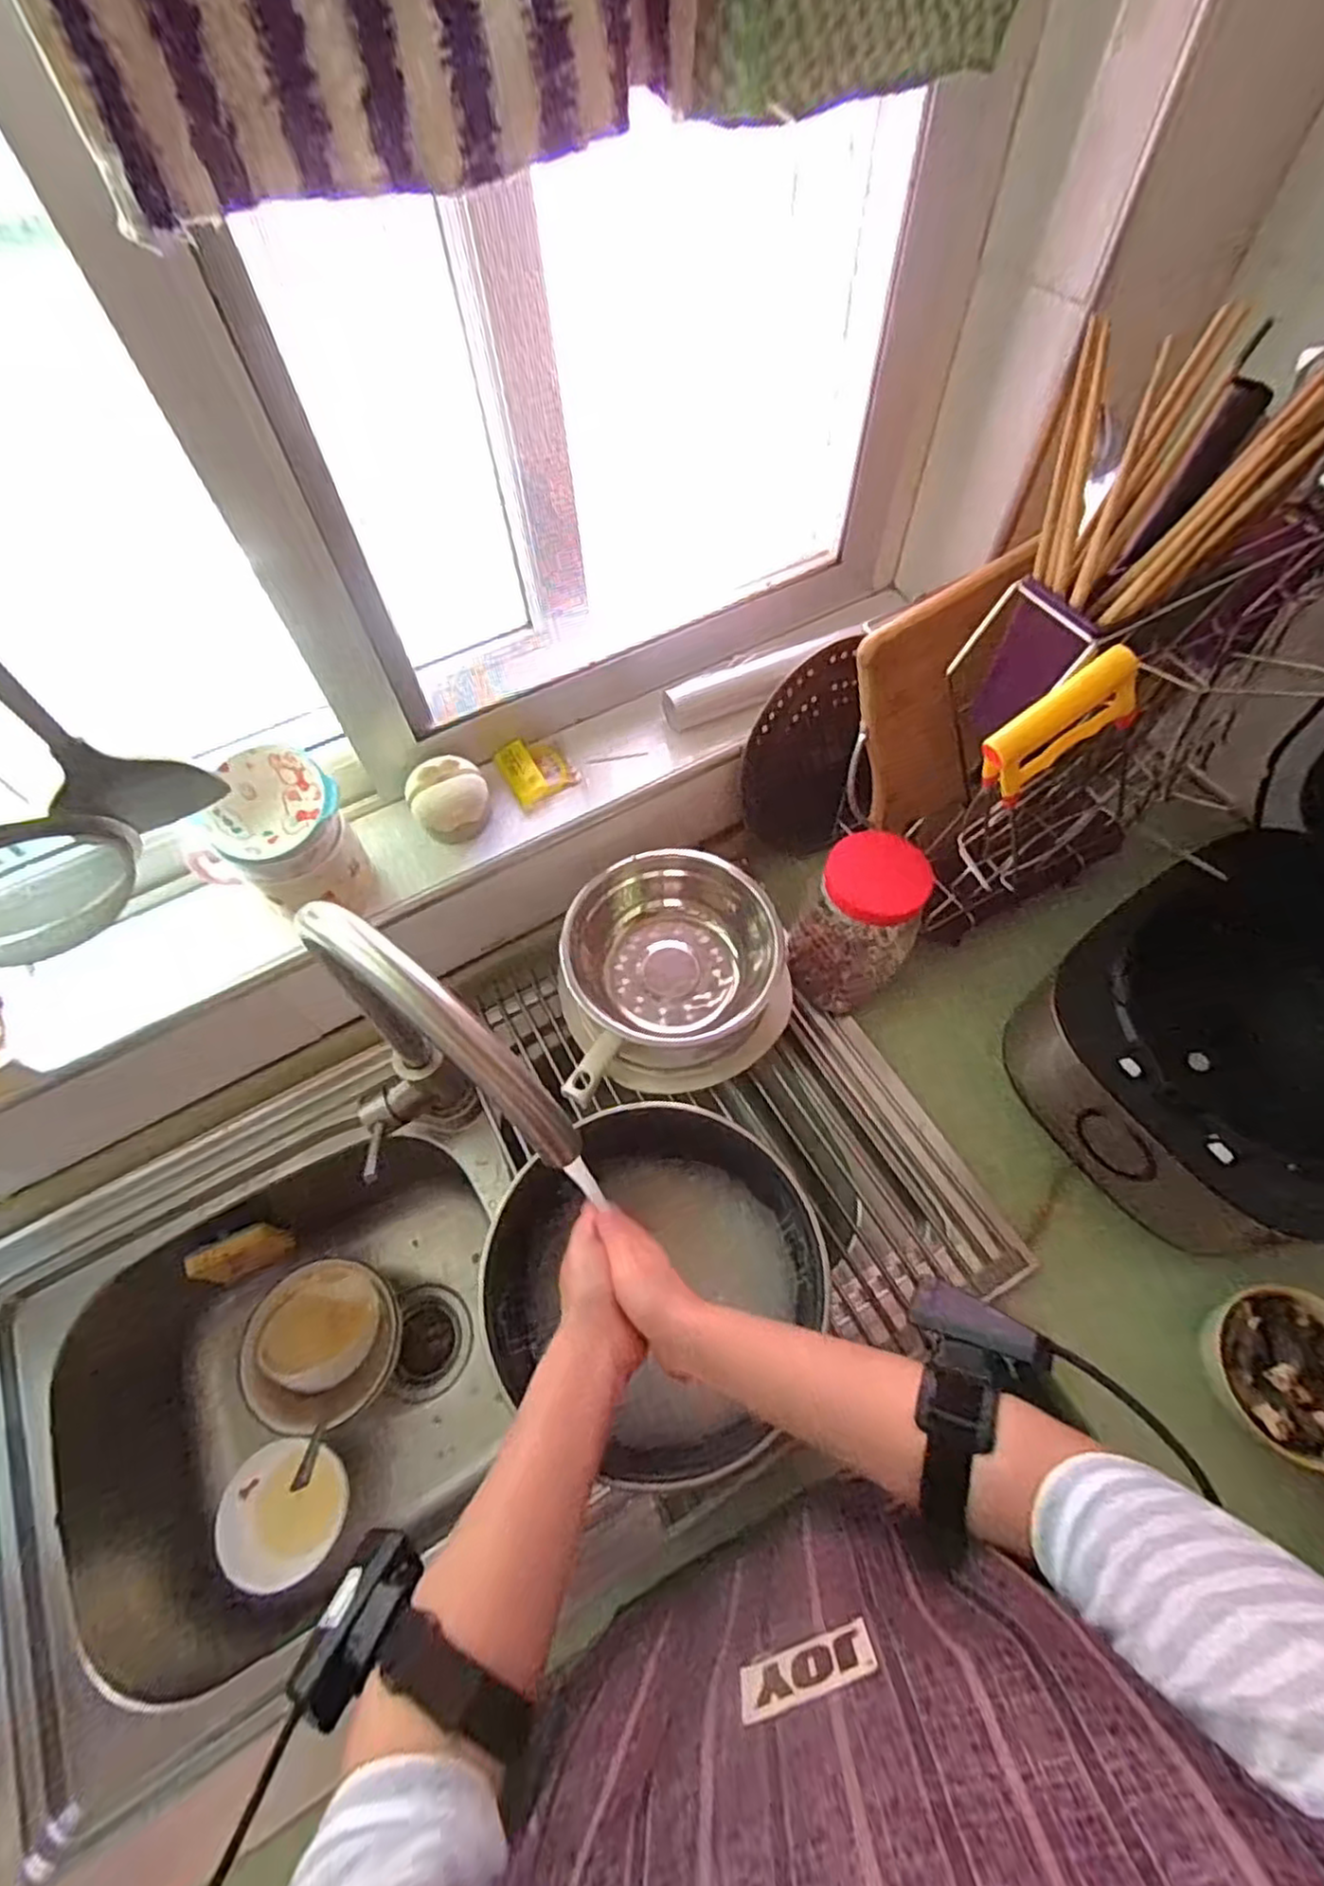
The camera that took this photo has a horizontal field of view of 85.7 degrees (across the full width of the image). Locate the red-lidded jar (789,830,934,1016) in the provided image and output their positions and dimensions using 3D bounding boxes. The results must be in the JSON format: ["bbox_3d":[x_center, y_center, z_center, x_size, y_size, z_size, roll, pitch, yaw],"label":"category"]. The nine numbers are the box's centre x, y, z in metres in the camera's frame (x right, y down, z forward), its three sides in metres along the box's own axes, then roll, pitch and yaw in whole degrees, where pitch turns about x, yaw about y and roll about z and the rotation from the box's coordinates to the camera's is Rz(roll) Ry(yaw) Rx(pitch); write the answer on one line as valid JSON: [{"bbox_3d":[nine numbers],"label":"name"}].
[{"bbox_3d":[0.181,-0.013,0.666,0.104,0.166,0.088,-39,67,-18],"label":"red-lidded jar"}]

